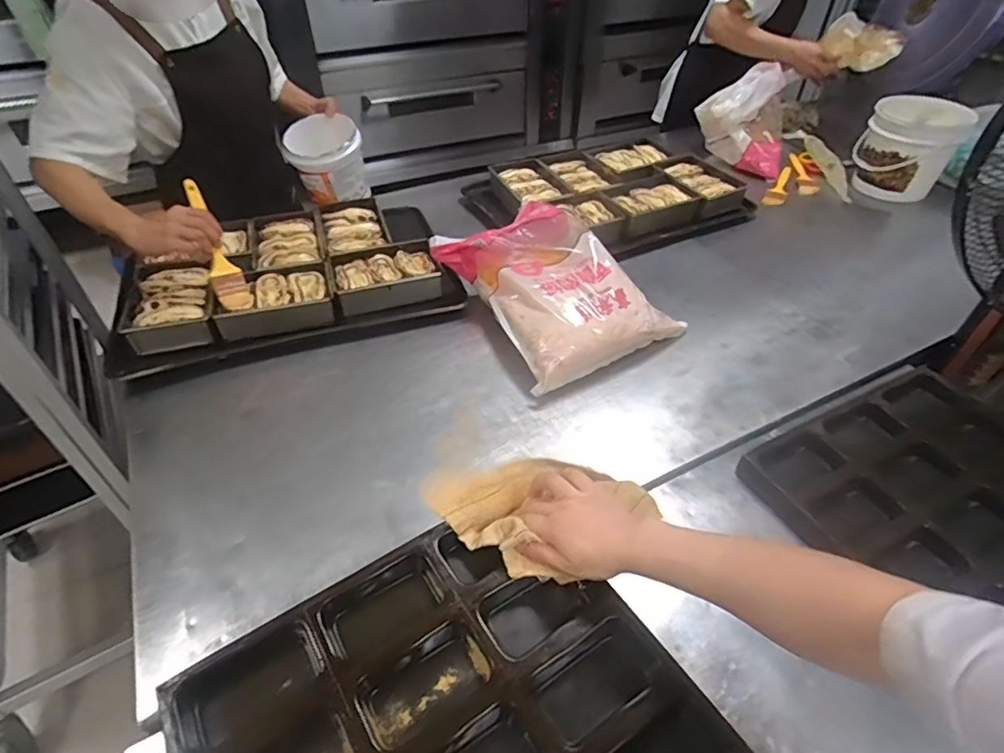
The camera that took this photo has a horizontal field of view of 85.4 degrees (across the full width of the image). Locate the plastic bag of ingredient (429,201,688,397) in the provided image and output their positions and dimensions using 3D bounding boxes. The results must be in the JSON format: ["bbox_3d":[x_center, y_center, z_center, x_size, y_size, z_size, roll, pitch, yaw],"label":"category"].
[{"bbox_3d":[0.095,-0.172,0.955,0.303,0.119,0.340,-22,48,-22],"label":"plastic bag of ingredient"}]

